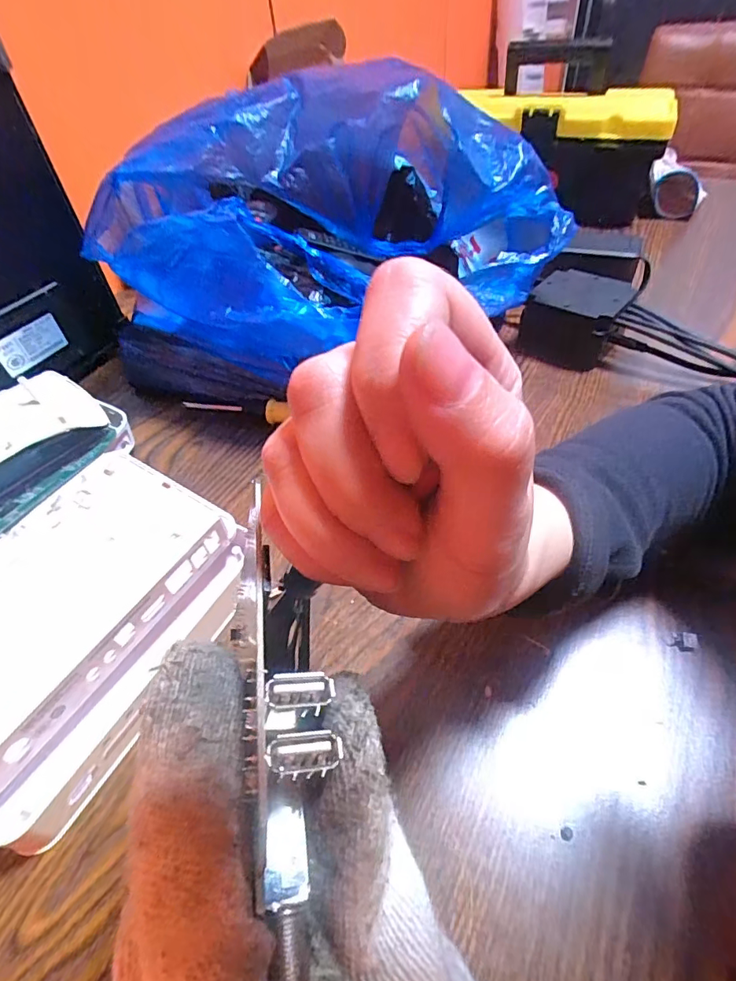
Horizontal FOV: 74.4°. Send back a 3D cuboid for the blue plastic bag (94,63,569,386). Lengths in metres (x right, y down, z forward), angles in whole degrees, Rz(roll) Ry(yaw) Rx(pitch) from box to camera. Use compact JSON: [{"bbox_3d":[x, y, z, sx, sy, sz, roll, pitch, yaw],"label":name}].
[{"bbox_3d":[-0.021,-0.212,0.369,0.360,0.150,0.167,-18,48,-10],"label":"blue plastic bag"}]

